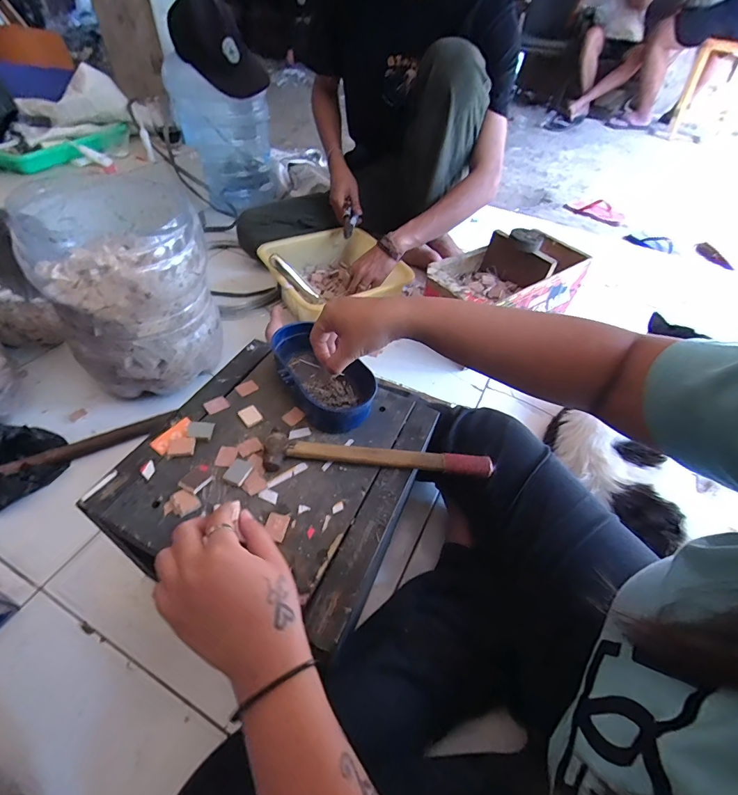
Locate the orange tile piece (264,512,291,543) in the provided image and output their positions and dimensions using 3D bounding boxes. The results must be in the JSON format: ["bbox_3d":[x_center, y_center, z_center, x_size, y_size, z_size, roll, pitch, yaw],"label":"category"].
[{"bbox_3d":[-0.086,0.119,0.361,0.020,0.007,0.026,12,48,5],"label":"orange tile piece"}]

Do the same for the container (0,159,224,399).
[{"bbox_3d":[-0.394,-0.181,0.656,0.244,0.242,0.250,-17,53,-20],"label":"container"}]

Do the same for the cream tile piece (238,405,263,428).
[{"bbox_3d":[-0.136,0.020,0.446,0.021,0.006,0.025,-29,57,-28],"label":"cream tile piece"}]

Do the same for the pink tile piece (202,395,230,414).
[{"bbox_3d":[-0.178,0.008,0.454,0.026,0.004,0.020,-22,55,-24],"label":"pink tile piece"}]

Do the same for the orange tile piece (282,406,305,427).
[{"bbox_3d":[-0.087,0.022,0.450,0.019,0.004,0.023,37,54,24],"label":"orange tile piece"}]

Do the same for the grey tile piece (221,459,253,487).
[{"bbox_3d":[-0.132,0.074,0.392,0.023,0.004,0.026,18,49,10],"label":"grey tile piece"}]

